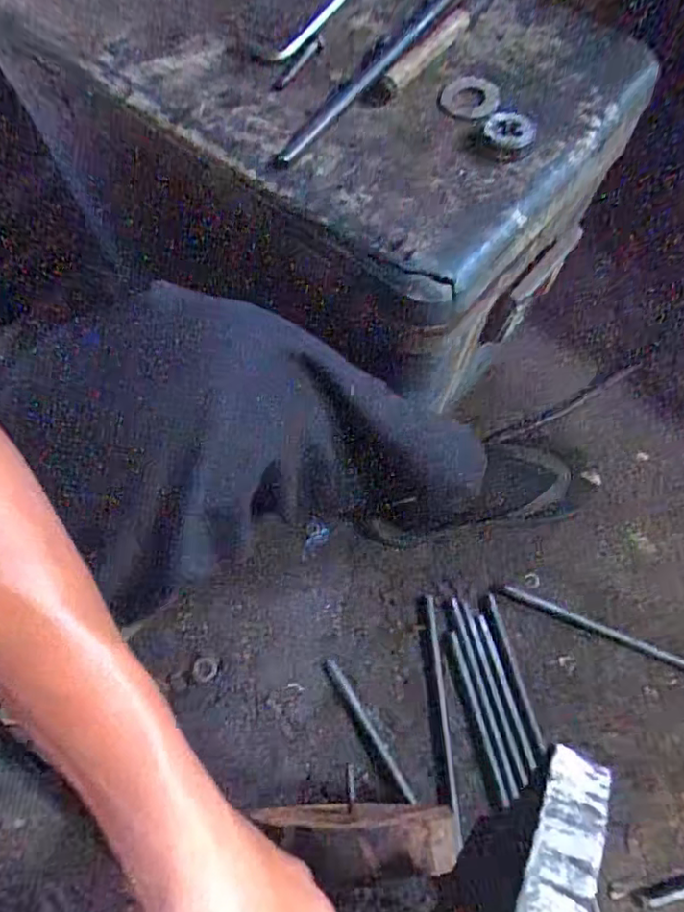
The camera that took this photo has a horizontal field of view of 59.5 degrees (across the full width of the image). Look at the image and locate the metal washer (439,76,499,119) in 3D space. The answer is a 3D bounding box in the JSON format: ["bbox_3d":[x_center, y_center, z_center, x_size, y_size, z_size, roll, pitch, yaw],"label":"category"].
[{"bbox_3d":[0.095,-0.266,0.442,0.041,0.007,0.036,15,78,3],"label":"metal washer"}]

